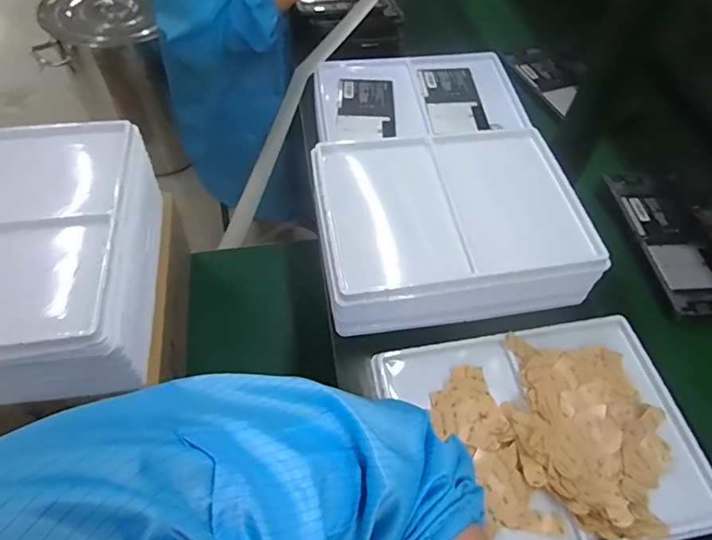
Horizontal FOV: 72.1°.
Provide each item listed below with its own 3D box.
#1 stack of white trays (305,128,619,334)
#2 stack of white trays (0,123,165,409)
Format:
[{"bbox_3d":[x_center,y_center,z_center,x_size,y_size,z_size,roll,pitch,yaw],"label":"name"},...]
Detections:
[{"bbox_3d":[0.120,-0.062,0.644,0.329,0.077,0.243,-6,55,-9],"label":"stack of white trays"},{"bbox_3d":[-0.397,-0.014,0.611,0.253,0.148,0.327,-6,55,-9],"label":"stack of white trays"}]

